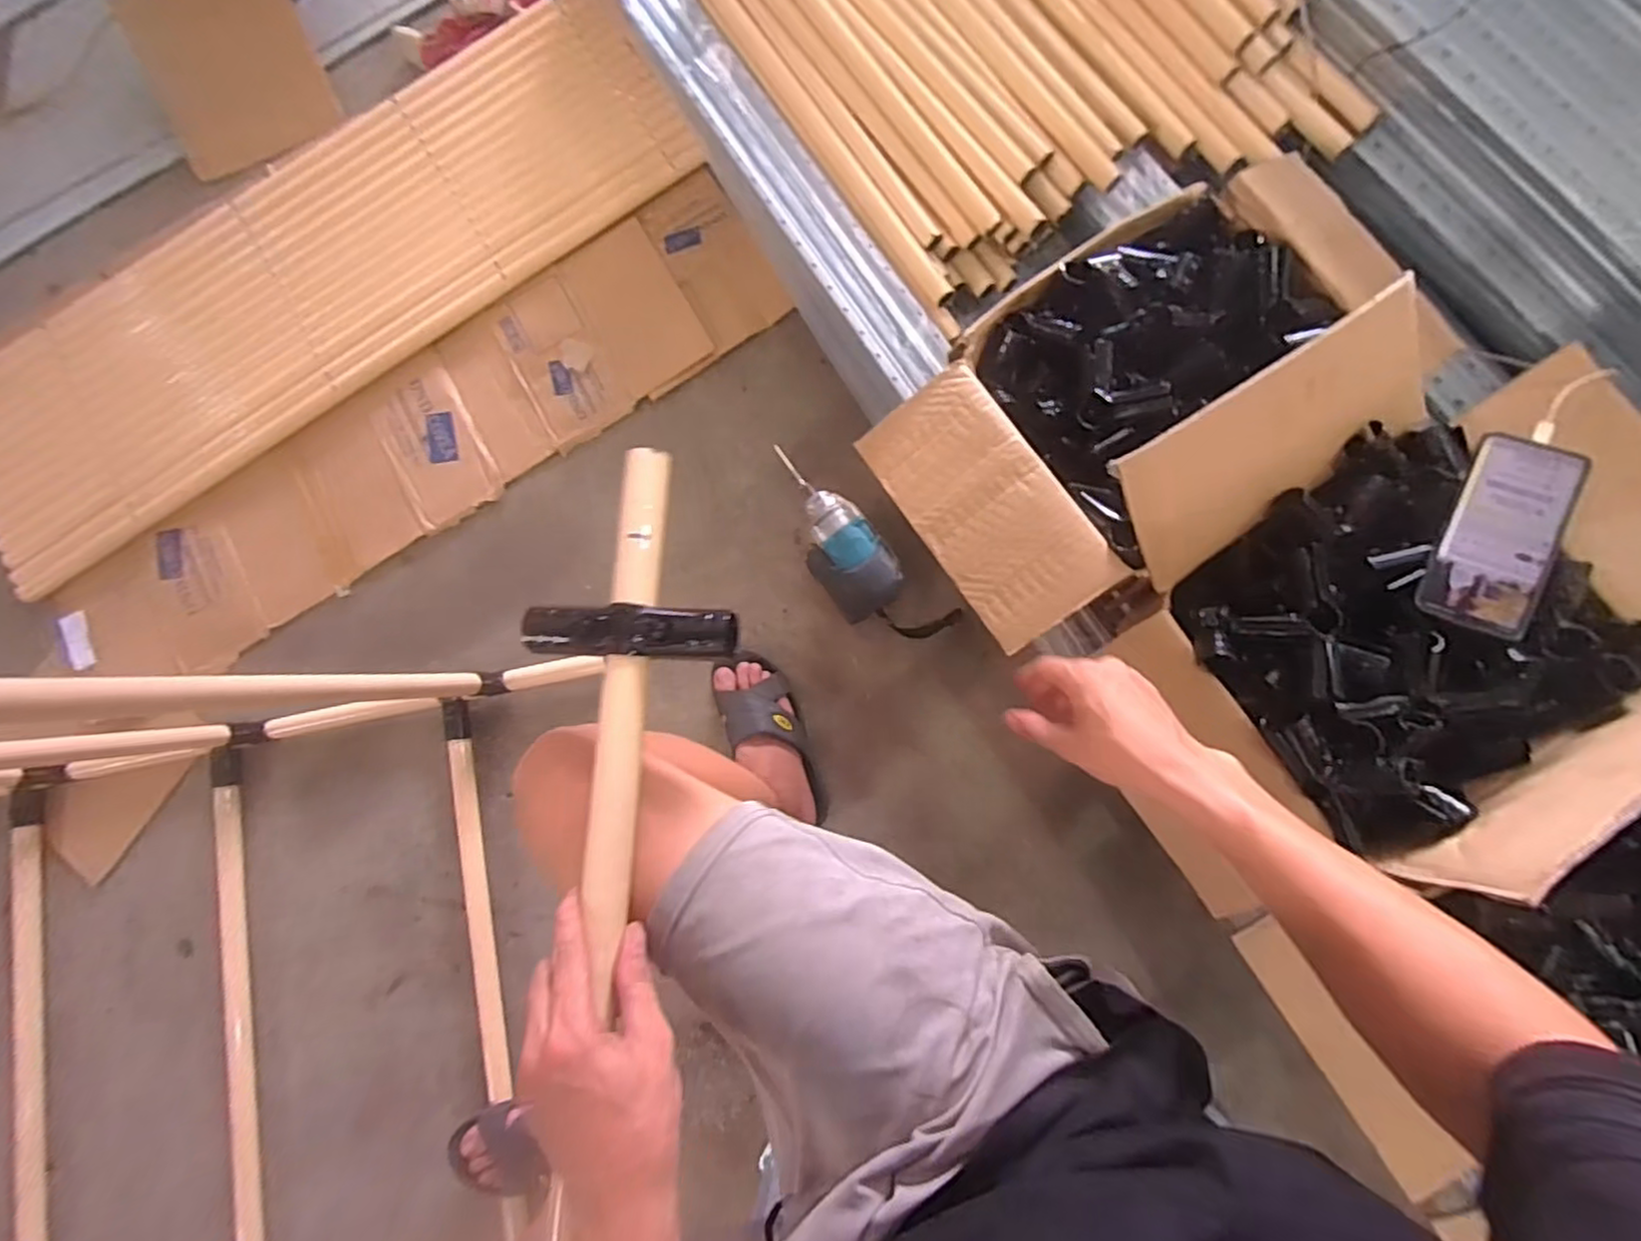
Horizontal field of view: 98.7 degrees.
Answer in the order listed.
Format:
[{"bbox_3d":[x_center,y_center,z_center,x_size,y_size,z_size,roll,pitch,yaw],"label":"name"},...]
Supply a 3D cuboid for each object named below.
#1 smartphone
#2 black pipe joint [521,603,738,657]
[{"bbox_3d":[0.555,-0.069,0.574,0.077,0.010,0.162,22,90,21],"label":"smartphone"},{"bbox_3d":[-0.120,0.006,0.432,0.132,0.027,0.030,1,82,4],"label":"black pipe joint"}]

